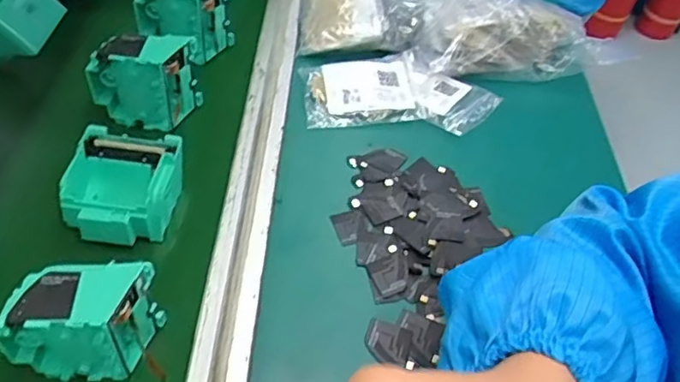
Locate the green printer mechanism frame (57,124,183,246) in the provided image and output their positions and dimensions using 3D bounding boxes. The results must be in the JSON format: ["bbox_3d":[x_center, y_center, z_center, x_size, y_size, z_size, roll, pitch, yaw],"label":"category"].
[{"bbox_3d":[-0.160,-0.003,0.426,0.075,0.035,0.081,7,52,0],"label":"green printer mechanism frame"}]

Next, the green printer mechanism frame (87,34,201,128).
[{"bbox_3d":[-0.164,-0.094,0.480,0.083,0.071,0.041,4,52,-3],"label":"green printer mechanism frame"}]

